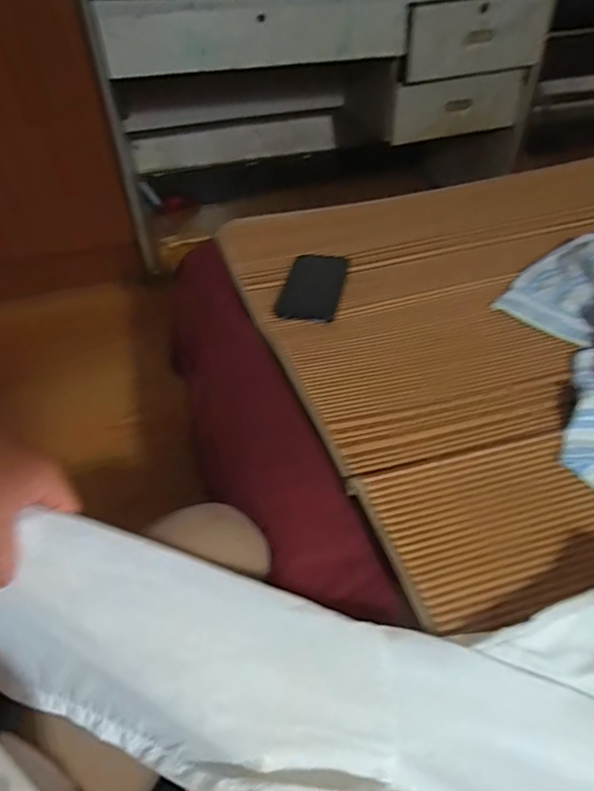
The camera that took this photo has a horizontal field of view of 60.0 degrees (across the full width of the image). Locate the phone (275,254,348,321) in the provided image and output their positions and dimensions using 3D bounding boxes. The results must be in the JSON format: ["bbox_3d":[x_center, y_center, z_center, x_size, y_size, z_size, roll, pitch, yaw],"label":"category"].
[{"bbox_3d":[0.025,-0.159,0.728,0.078,0.008,0.171,7,44,10],"label":"phone"}]

